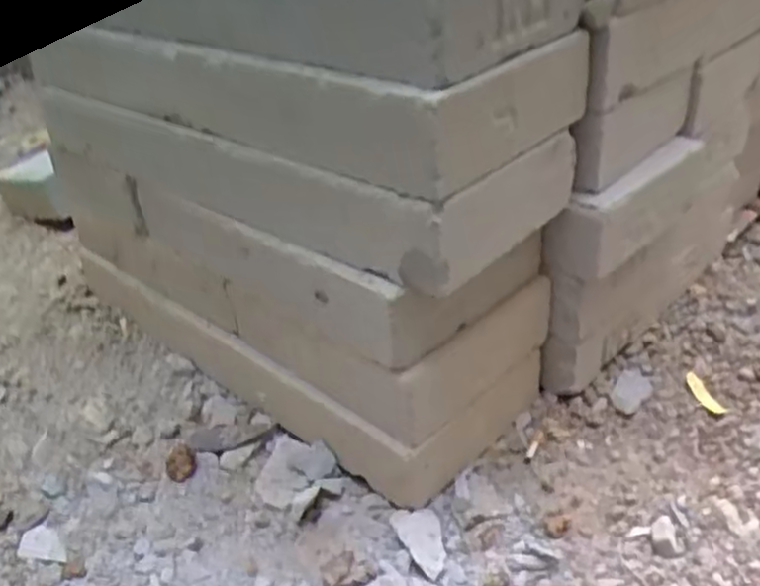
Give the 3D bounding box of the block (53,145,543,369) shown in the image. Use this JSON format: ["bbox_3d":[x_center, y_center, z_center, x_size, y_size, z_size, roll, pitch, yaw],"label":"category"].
[{"bbox_3d":[-0.124,-0.080,0.748,0.567,0.084,0.164,23,40,33],"label":"block"}]

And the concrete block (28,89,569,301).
[{"bbox_3d":[-0.105,-0.148,0.706,0.549,0.085,0.173,23,40,33],"label":"concrete block"}]

